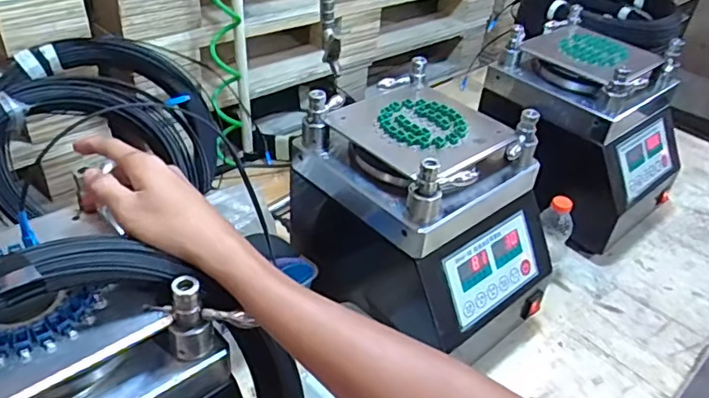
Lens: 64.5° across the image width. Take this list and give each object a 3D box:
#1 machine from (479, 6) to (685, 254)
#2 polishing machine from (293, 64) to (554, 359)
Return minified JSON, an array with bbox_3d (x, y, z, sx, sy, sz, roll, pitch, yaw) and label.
[{"bbox_3d":[0.375,-0.116,0.943,0.295,0.290,0.208,32,45,29],"label":"machine"},{"bbox_3d":[0.090,0.031,0.725,0.227,0.280,0.282,-24,47,-33],"label":"polishing machine"}]

